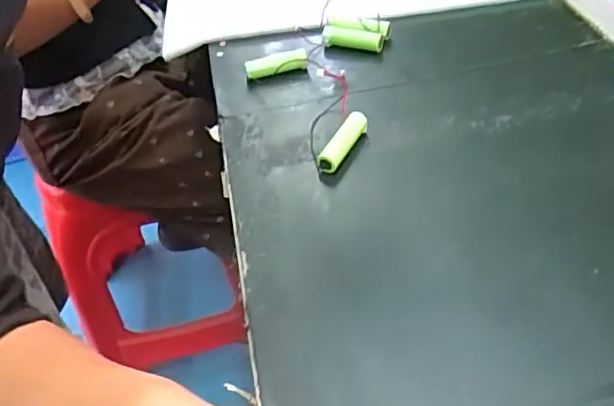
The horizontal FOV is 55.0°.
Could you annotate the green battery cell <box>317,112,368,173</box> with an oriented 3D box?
[{"bbox_3d":[0.024,-0.042,0.396,0.014,0.016,0.055,18,50,23],"label":"green battery cell"}]

